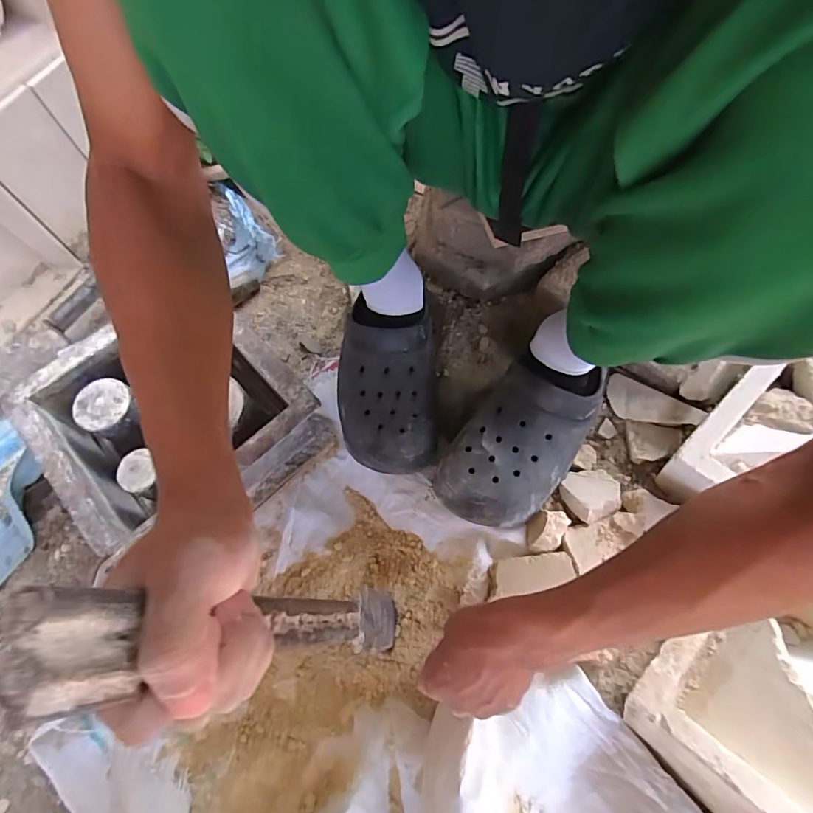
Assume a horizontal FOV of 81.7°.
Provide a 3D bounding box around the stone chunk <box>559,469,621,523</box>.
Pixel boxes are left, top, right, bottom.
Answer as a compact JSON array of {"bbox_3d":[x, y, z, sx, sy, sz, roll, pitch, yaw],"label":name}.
[{"bbox_3d":[0.204,0.096,0.522,0.058,0.034,0.056,-2,68,5],"label":"stone chunk"}]

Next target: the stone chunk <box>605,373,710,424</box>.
[{"bbox_3d":[0.284,-0.001,0.550,0.047,0.017,0.112,-46,46,-16],"label":"stone chunk"}]

